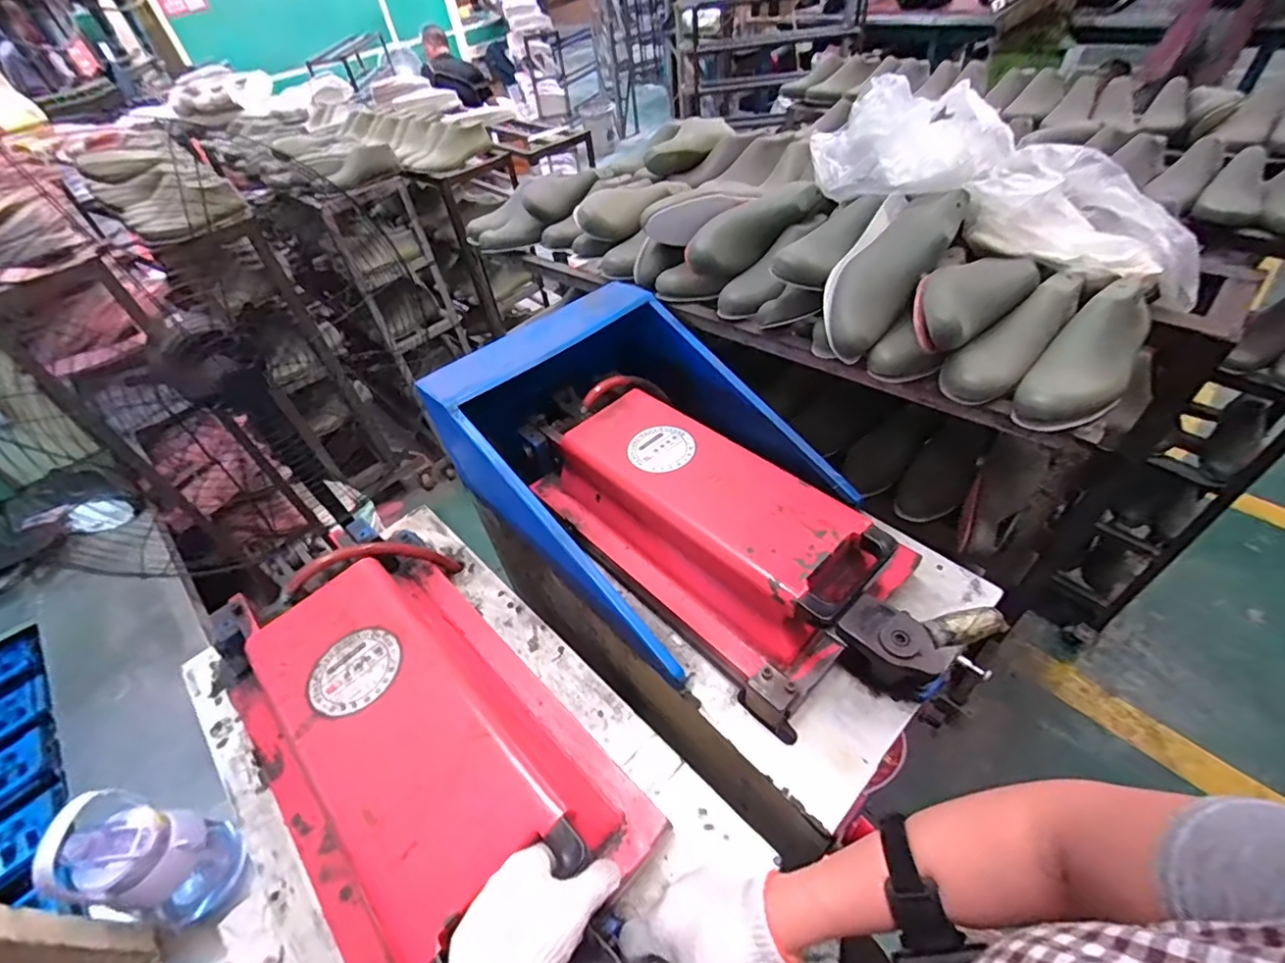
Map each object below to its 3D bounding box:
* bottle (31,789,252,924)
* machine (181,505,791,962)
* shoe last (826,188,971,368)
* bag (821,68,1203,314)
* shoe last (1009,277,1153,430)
[{"bbox_3d":[-0.582,0.443,0.641,0.090,0.236,0.107,8,48,10],"label":"bottle"},{"bbox_3d":[-0.249,0.280,0.603,0.385,0.162,0.671,-37,55,-27],"label":"machine"},{"bbox_3d":[0.328,-0.290,0.736,0.112,0.074,0.276,31,82,28],"label":"shoe last"},{"bbox_3d":[0.510,-0.411,0.757,0.555,0.158,0.164,28,53,10],"label":"bag"},{"bbox_3d":[0.560,-0.164,0.660,0.284,0.083,0.089,-41,56,-15],"label":"shoe last"}]

